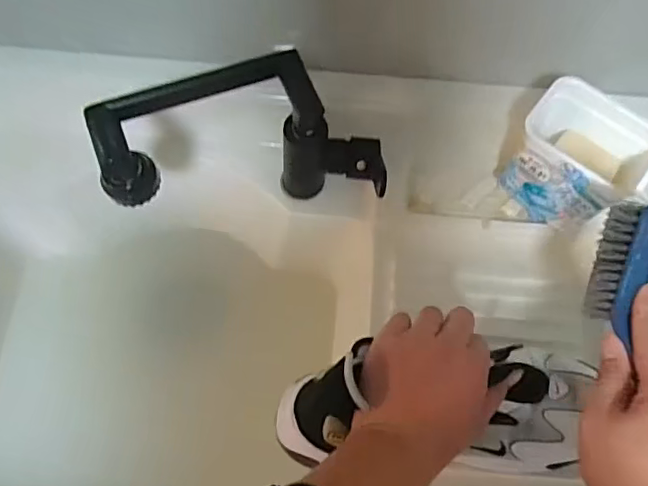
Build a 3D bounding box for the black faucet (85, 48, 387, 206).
[{"bbox_3d":[-0.073,-0.089,0.566,0.262,0.162,0.092,-10,68,-7],"label":"black faucet"}]

